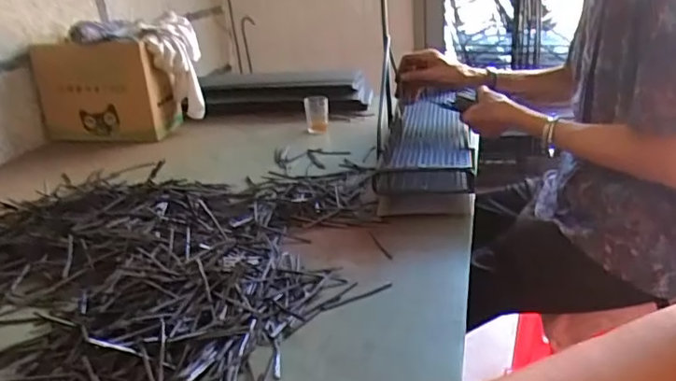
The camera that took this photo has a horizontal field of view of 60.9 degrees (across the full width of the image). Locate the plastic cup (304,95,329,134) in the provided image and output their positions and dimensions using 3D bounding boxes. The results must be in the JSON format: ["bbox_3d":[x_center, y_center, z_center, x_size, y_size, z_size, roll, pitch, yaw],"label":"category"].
[{"bbox_3d":[-0.051,-0.184,1.380,0.057,0.085,0.062,-6,22,-2],"label":"plastic cup"}]

